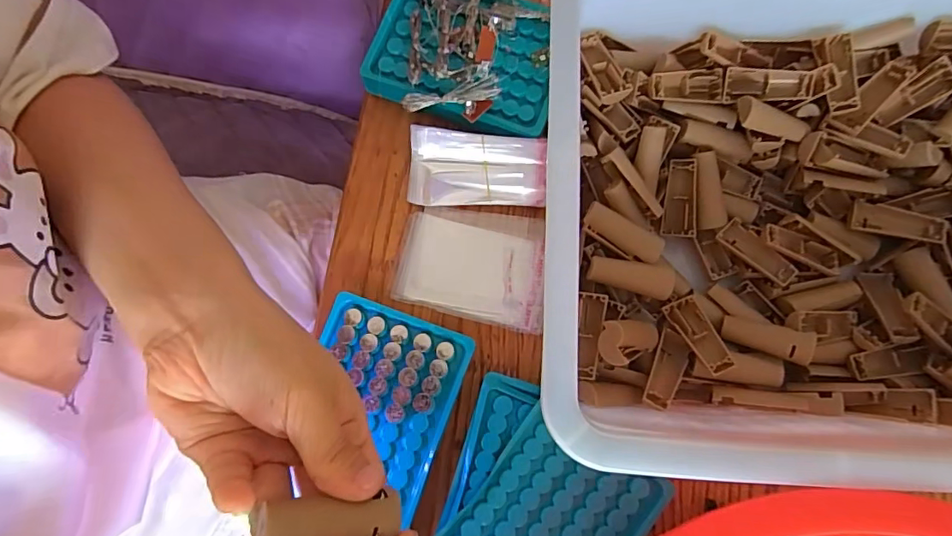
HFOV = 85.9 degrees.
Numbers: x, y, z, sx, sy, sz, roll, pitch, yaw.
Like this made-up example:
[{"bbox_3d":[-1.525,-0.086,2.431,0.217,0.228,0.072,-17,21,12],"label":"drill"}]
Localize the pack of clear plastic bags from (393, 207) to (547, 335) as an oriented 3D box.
[{"bbox_3d":[-0.001,-0.003,0.351,0.099,0.006,0.074,11,79,2],"label":"pack of clear plastic bags"}]

